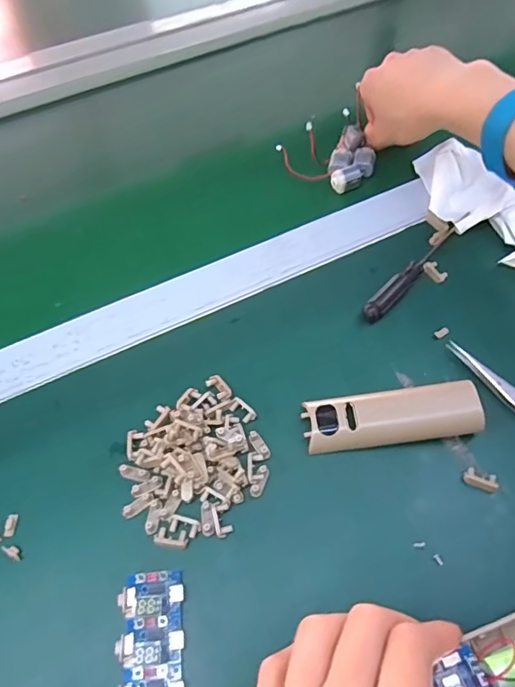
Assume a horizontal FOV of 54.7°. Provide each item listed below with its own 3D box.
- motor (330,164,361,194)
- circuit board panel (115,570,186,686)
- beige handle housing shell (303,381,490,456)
[{"bbox_3d":[0.078,-0.145,0.438,0.026,0.018,0.015,-14,58,-6],"label":"motor"},{"bbox_3d":[-0.054,0.161,0.248,0.033,0.011,0.086,-6,58,-1],"label":"circuit board panel"},{"bbox_3d":[0.082,0.045,0.306,0.102,0.022,0.032,-6,58,-1],"label":"beige handle housing shell"}]

